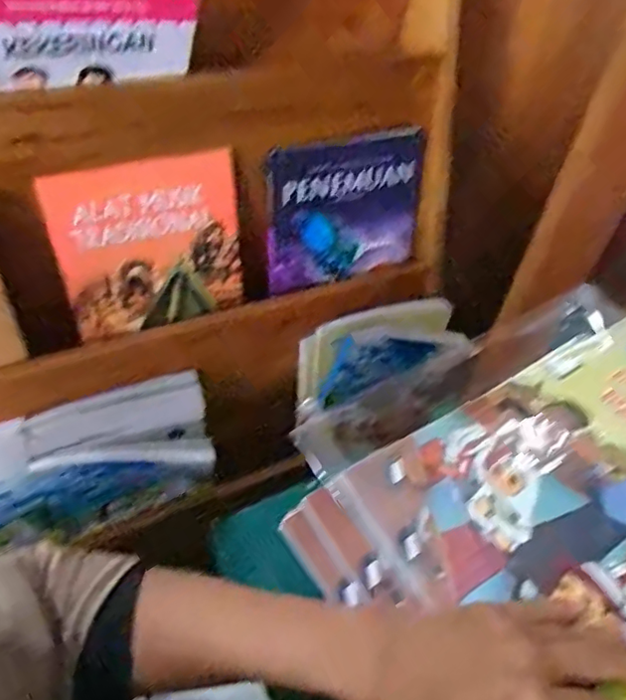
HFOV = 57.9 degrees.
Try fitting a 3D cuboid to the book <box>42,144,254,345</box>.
[{"bbox_3d":[-0.187,-0.119,0.674,0.210,0.199,0.007,-17,36,-20],"label":"book"}]

